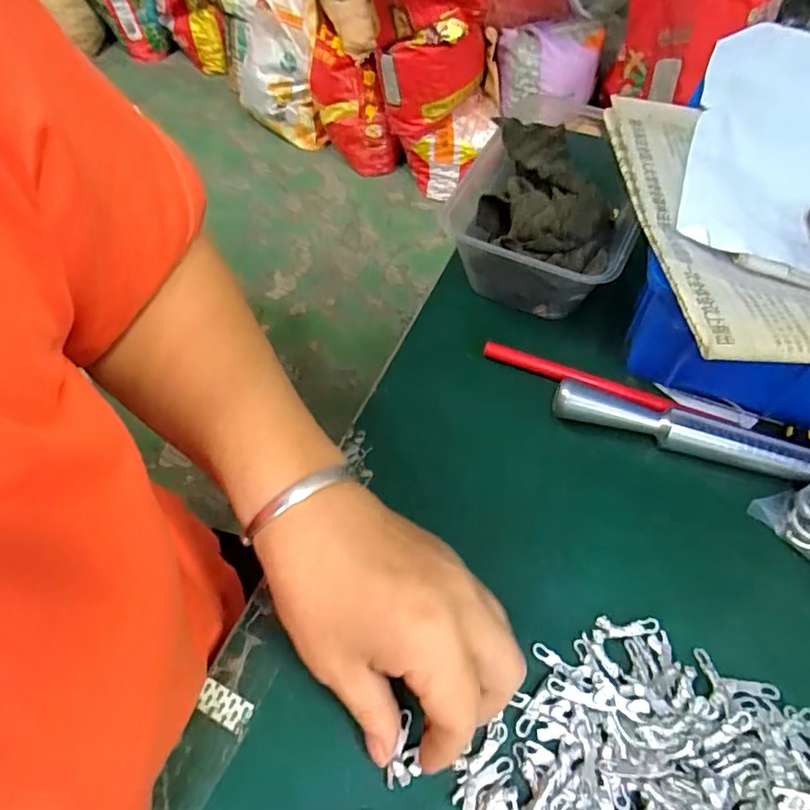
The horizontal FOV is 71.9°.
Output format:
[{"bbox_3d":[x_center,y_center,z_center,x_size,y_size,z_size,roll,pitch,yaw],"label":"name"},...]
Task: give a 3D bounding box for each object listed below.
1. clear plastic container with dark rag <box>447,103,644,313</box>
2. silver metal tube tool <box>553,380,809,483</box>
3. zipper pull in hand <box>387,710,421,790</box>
[{"bbox_3d":[0.096,-0.124,0.374,0.095,0.059,0.150,15,59,11],"label":"clear plastic container with dark rag"},{"bbox_3d":[0.157,0.016,0.308,0.148,0.023,0.019,15,59,11],"label":"silver metal tube tool"},{"bbox_3d":[0.000,0.147,0.238,0.013,0.004,0.028,6,54,5],"label":"zipper pull in hand"}]

